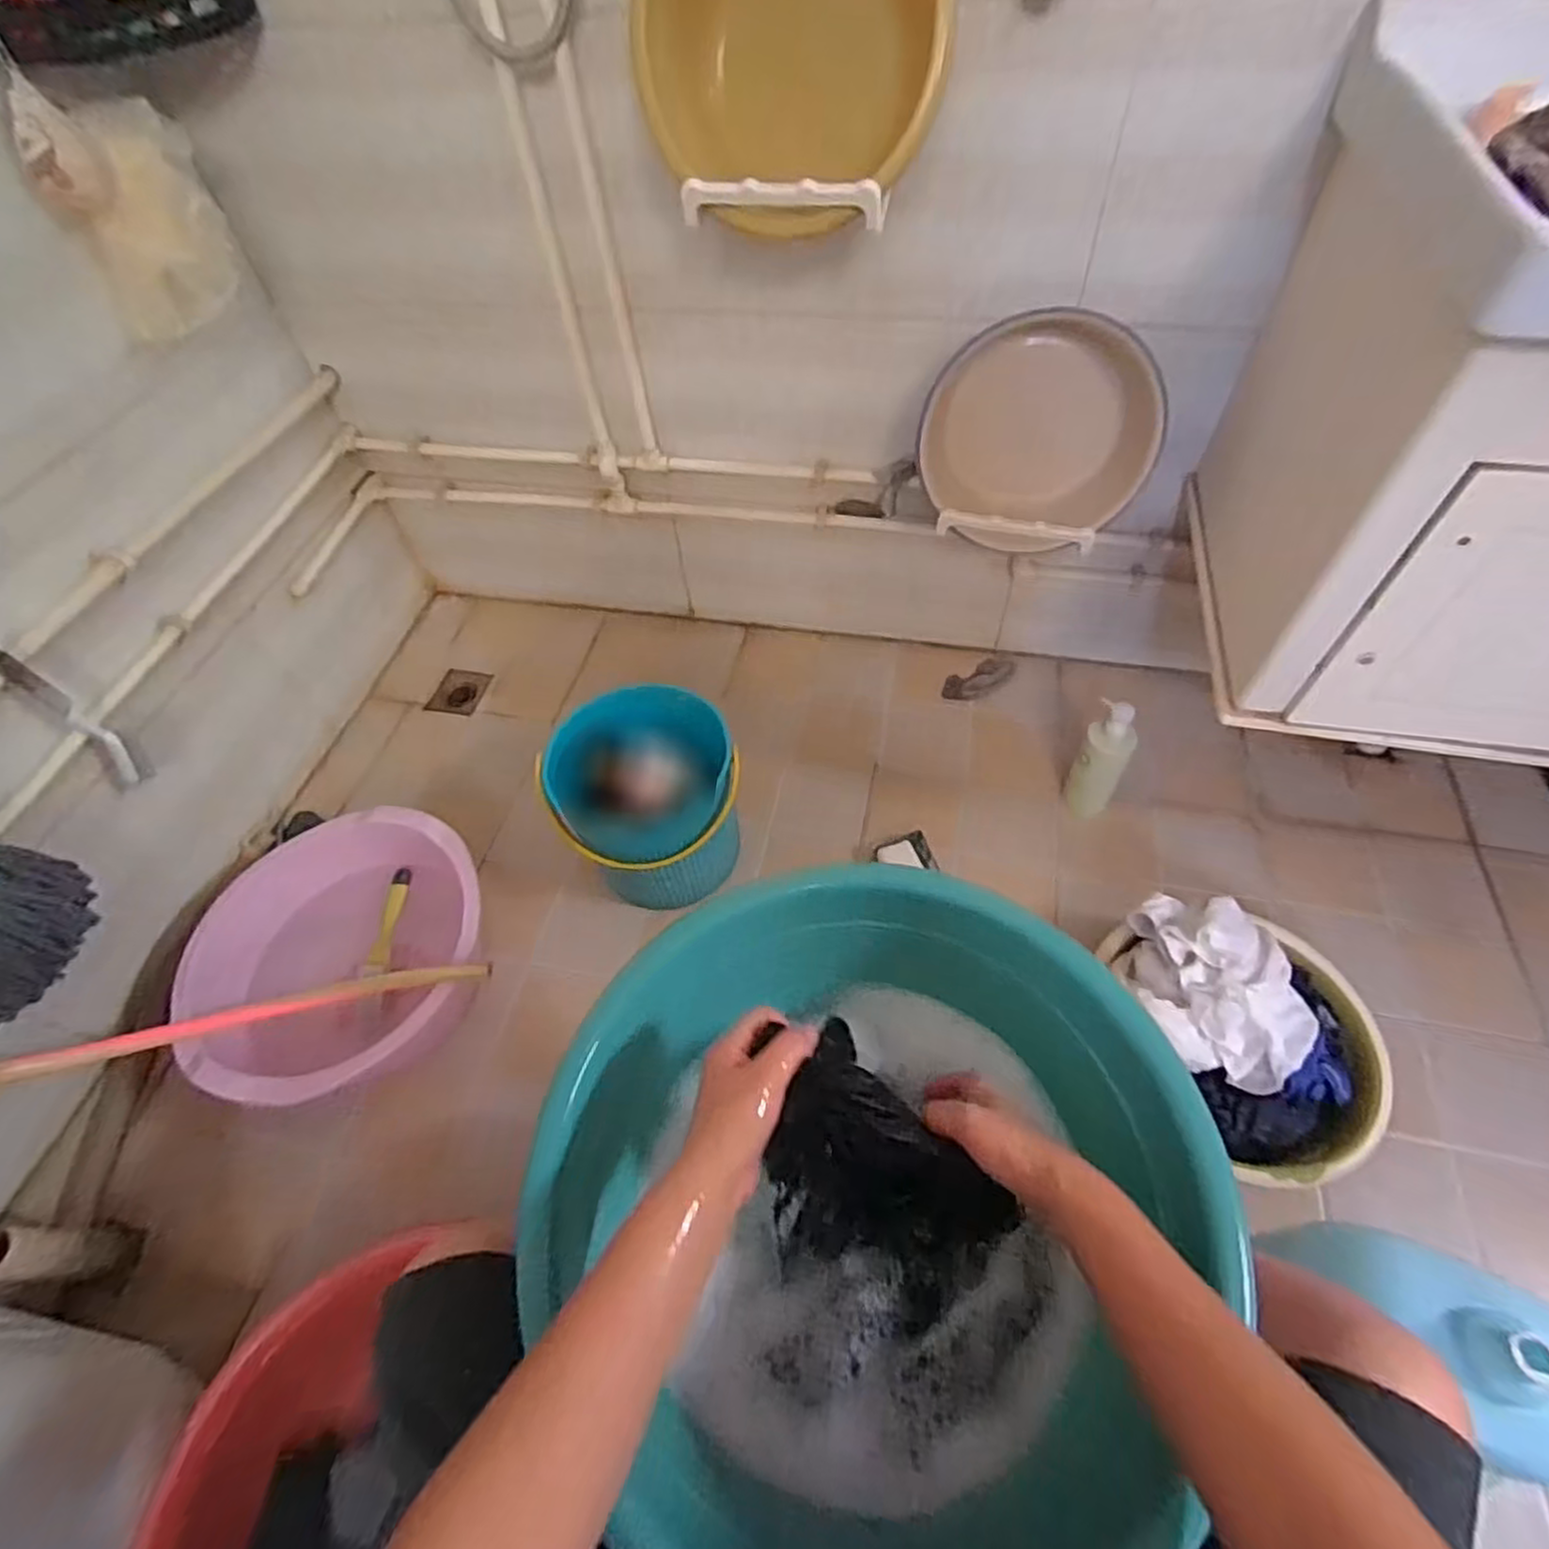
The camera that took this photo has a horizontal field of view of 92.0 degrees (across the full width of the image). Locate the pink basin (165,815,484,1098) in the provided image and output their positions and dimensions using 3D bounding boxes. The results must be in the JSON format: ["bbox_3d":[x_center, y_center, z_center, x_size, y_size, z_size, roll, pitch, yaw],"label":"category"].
[{"bbox_3d":[-0.578,0.248,1.026,0.383,0.149,0.340,-38,61,-21],"label":"pink basin"}]

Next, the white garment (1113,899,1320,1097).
[{"bbox_3d":[0.511,0.240,0.858,0.184,0.093,0.198,-2,55,3],"label":"white garment"}]

